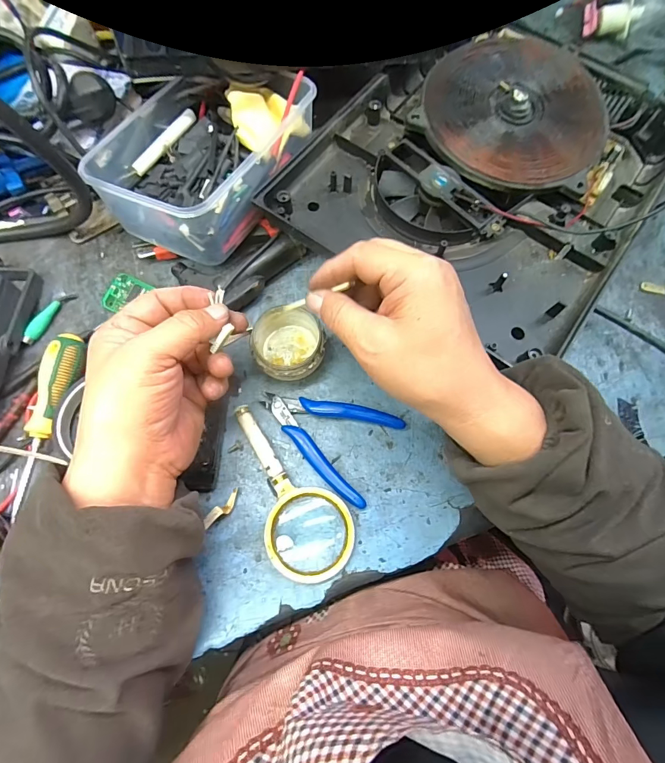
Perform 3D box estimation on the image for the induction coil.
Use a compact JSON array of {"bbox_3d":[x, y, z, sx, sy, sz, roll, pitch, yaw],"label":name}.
[{"bbox_3d":[0.176,-0.266,0.385,0.167,0.006,0.169,0,76,-1],"label":"induction coil"}]

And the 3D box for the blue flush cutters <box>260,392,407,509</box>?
[{"bbox_3d":[-0.006,0.040,0.335,0.113,0.009,0.079,31,74,9],"label":"blue flush cutters"}]

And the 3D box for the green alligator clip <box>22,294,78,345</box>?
[{"bbox_3d":[-0.265,-0.060,0.367,0.010,0.011,0.060,27,74,8],"label":"green alligator clip"}]

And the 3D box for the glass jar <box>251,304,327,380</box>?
[{"bbox_3d":[-0.038,-0.033,0.344,0.062,0.034,0.067,0,72,-1],"label":"glass jar"}]

